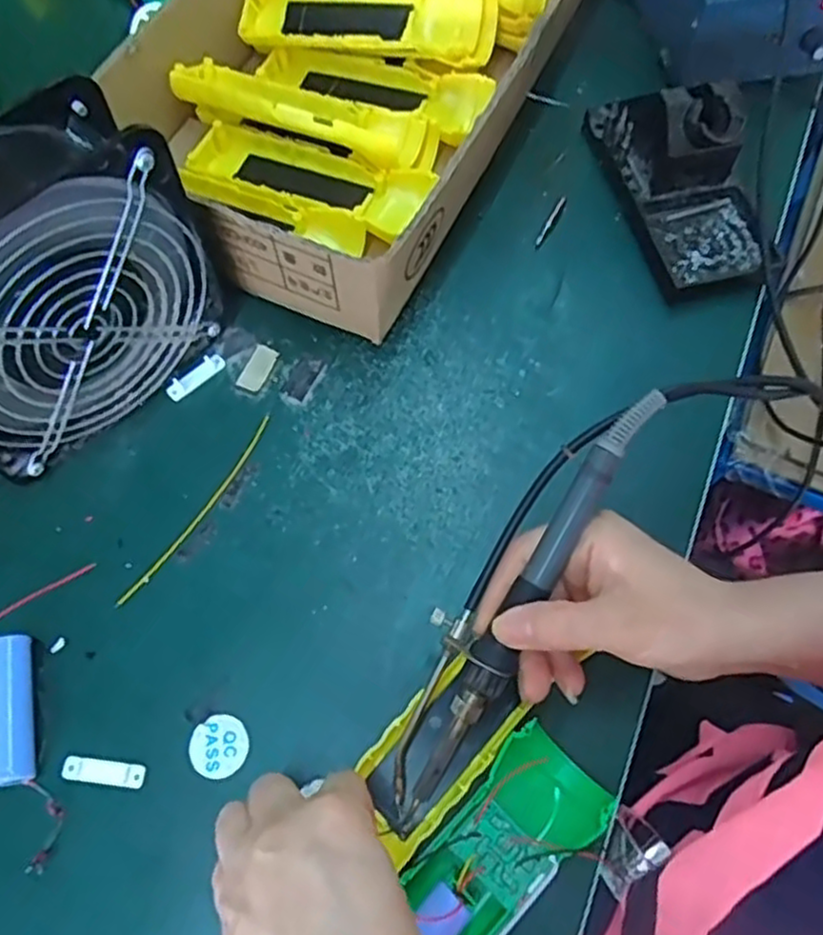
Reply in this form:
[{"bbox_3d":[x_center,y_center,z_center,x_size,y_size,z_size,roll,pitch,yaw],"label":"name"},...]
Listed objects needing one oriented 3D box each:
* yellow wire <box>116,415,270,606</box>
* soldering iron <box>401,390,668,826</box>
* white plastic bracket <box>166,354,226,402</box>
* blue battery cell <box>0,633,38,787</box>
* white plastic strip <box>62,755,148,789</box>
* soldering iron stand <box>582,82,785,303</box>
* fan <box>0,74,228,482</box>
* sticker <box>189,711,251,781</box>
[{"bbox_3d":[-0.113,0.022,0.387,0.007,0.005,0.125,30,69,11],"label":"yellow wire"},{"bbox_3d":[0.048,0.060,0.310,0.018,0.017,0.208,29,95,11],"label":"soldering iron"},{"bbox_3d":[-0.126,-0.053,0.420,0.037,0.004,0.011,-39,73,-17],"label":"white plastic bracket"},{"bbox_3d":[-0.185,0.112,0.337,0.020,0.015,0.065,-14,67,-7],"label":"blue battery cell"},{"bbox_3d":[-0.142,0.141,0.334,0.038,0.004,0.010,8,66,2],"label":"white plastic strip"},{"bbox_3d":[0.172,-0.189,0.448,0.074,0.071,0.152,-13,67,-7],"label":"soldering iron stand"},{"bbox_3d":[-0.172,-0.085,0.355,0.062,0.147,0.157,41,71,15],"label":"fan"},{"bbox_3d":[-0.091,0.131,0.340,0.027,0.004,0.028,1,66,-1],"label":"sticker"}]

